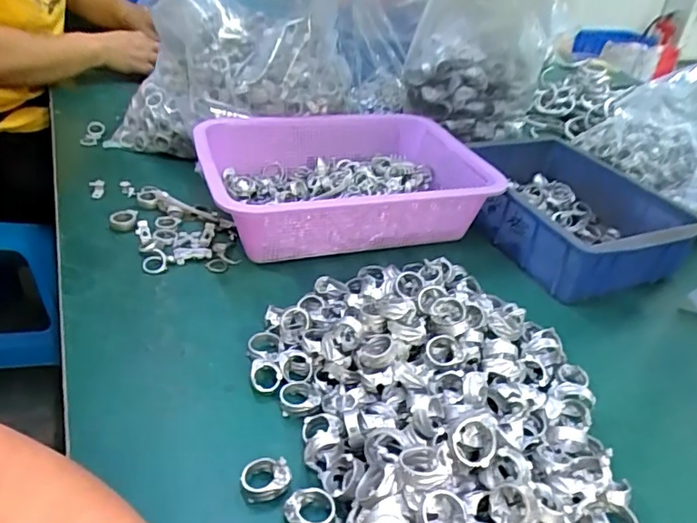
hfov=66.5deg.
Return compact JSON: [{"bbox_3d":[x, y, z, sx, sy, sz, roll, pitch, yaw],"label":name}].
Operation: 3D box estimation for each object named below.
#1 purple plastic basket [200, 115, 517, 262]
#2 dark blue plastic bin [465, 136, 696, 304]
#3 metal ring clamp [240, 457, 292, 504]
[{"bbox_3d":[-0.008,-0.096,0.608,0.305,0.080,0.248,-6,35,-16],"label":"purple plastic basket"},{"bbox_3d":[0.245,-0.059,0.617,0.195,0.072,0.254,-13,38,-25],"label":"dark blue plastic bin"},{"bbox_3d":[-0.051,0.133,0.328,0.030,0.019,0.023,-3,34,-12],"label":"metal ring clamp"}]

